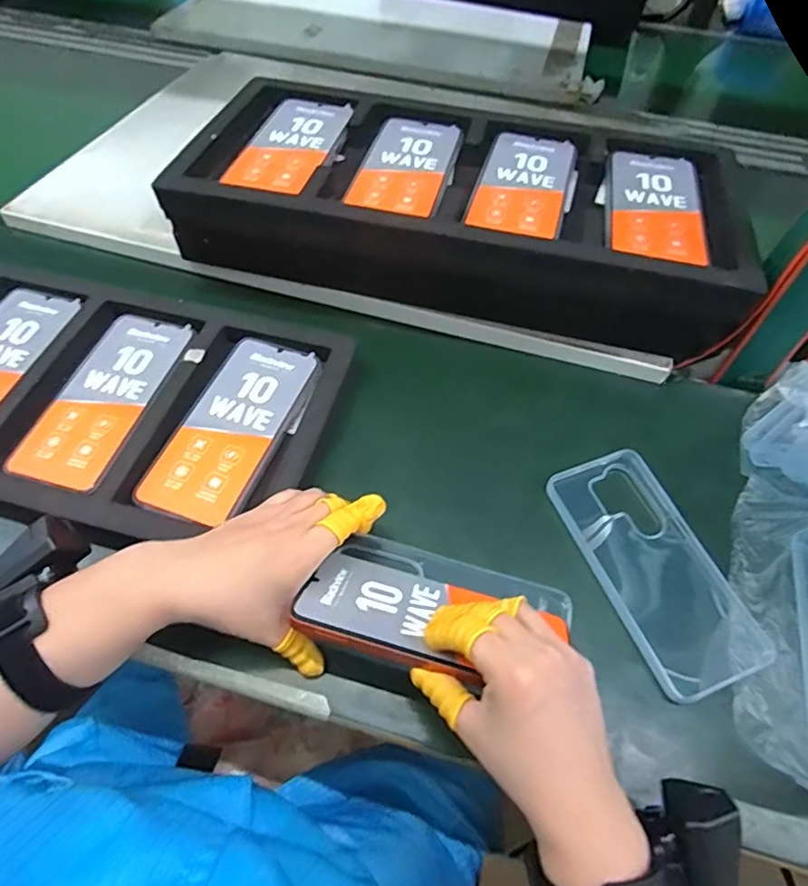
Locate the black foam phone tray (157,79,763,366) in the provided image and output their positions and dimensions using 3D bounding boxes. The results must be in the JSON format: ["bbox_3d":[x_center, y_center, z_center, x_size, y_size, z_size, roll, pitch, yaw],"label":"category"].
[{"bbox_3d":[0.049,-0.217,0.519,0.482,0.102,0.221,11,55,5],"label":"black foam phone tray"}]

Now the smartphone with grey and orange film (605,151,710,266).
[{"bbox_3d":[0.217,-0.208,0.474,0.081,0.009,0.165,11,55,5],"label":"smartphone with grey and orange film"}]

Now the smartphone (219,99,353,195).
[{"bbox_3d":[-0.103,-0.281,0.508,0.076,0.011,0.154,12,55,6],"label":"smartphone"}]

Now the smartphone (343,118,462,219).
[{"bbox_3d":[0.003,-0.253,0.496,0.078,0.005,0.153,12,55,6],"label":"smartphone"}]

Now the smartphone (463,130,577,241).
[{"bbox_3d":[0.107,-0.230,0.486,0.077,0.005,0.171,15,56,8],"label":"smartphone"}]

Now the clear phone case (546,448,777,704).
[{"bbox_3d":[0.179,0.085,0.396,0.083,0.011,0.174,-17,57,-14],"label":"clear phone case"}]

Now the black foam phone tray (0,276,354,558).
[{"bbox_3d":[-0.301,-0.044,0.451,0.473,0.028,0.216,13,55,6],"label":"black foam phone tray"}]

